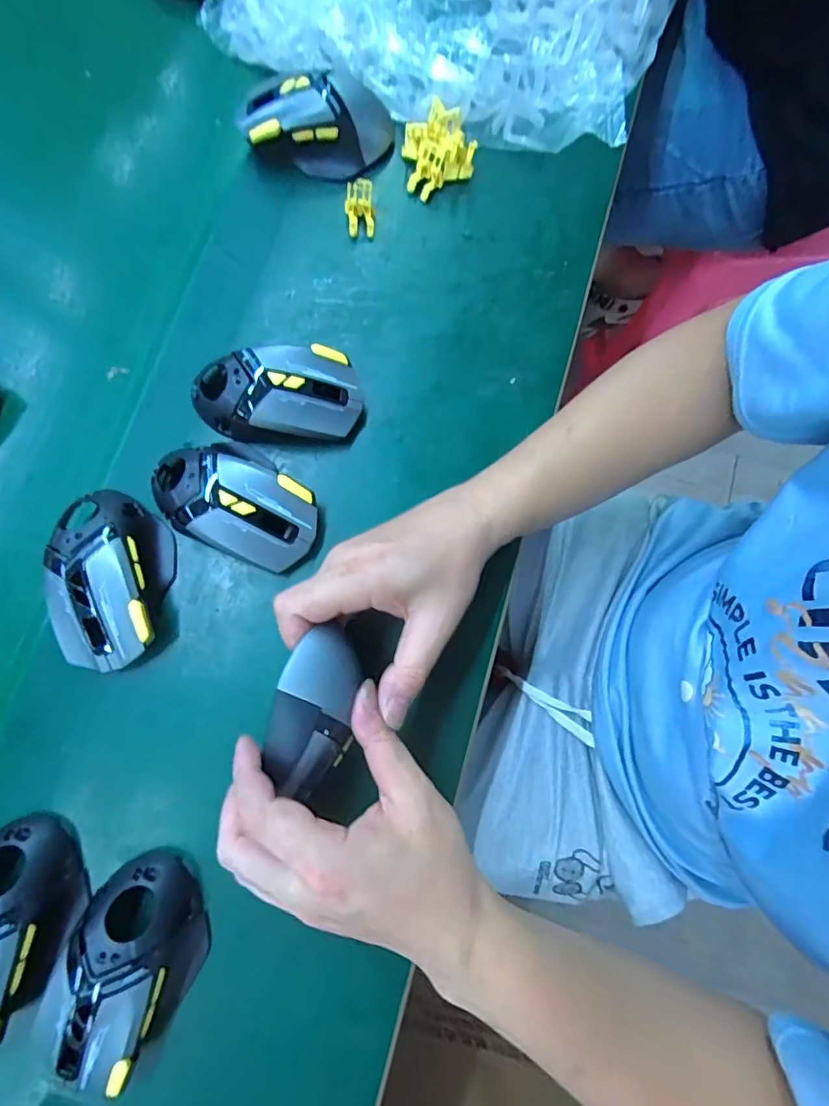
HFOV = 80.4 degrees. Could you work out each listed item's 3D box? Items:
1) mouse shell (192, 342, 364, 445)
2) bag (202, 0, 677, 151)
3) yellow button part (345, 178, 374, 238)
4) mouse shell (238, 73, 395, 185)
[{"bbox_3d":[-0.099,-0.117,0.350,0.119,0.041,0.078,-7,78,-2],"label":"mouse shell"},{"bbox_3d":[0.041,-0.525,0.436,0.365,0.051,0.346,22,80,2],"label":"bag"},{"bbox_3d":[-0.043,-0.270,0.386,0.021,0.026,0.029,-6,80,-3],"label":"yellow button part"},{"bbox_3d":[-0.077,-0.337,0.389,0.123,0.039,0.061,-6,80,-3],"label":"mouse shell"}]

